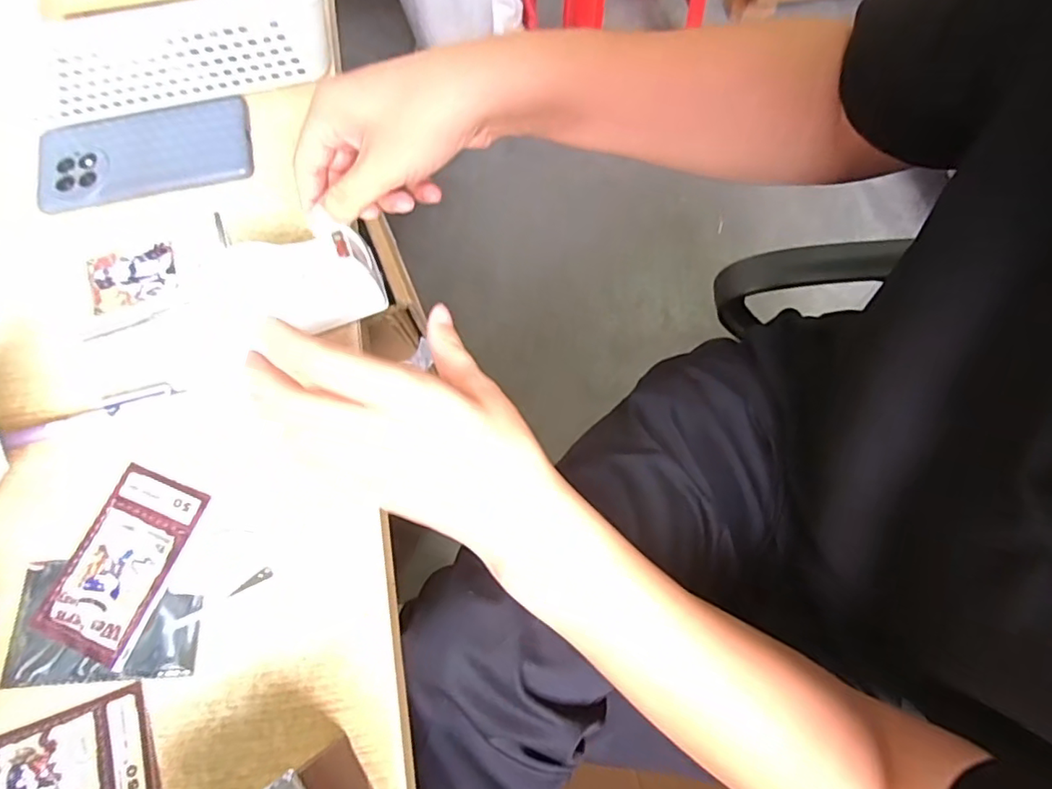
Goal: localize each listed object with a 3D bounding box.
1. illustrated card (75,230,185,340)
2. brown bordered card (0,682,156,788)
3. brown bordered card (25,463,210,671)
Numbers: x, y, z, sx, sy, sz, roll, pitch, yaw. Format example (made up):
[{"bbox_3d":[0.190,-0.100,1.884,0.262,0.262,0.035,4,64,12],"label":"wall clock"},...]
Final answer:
[{"bbox_3d":[-0.293,-0.084,0.422,0.076,0.004,0.068,-19,74,-3],"label":"illustrated card"},{"bbox_3d":[-0.276,0.221,0.332,0.109,0.005,0.062,-20,69,-5],"label":"brown bordered card"},{"bbox_3d":[-0.256,0.106,0.364,0.067,0.005,0.110,21,76,8],"label":"brown bordered card"}]

